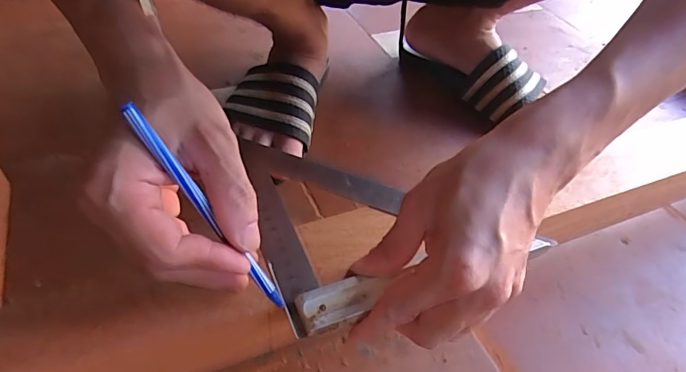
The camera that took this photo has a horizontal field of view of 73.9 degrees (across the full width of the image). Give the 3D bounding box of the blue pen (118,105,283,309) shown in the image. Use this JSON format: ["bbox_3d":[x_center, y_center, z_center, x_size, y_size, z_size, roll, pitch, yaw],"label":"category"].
[{"bbox_3d":[-0.069,0.017,0.243,0.005,0.135,0.008,-11,30,41],"label":"blue pen"}]

